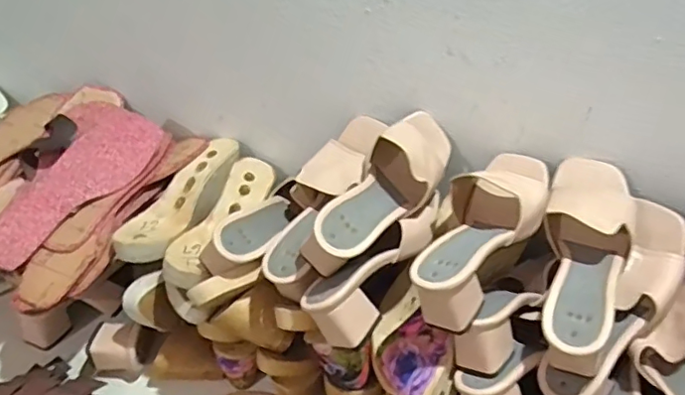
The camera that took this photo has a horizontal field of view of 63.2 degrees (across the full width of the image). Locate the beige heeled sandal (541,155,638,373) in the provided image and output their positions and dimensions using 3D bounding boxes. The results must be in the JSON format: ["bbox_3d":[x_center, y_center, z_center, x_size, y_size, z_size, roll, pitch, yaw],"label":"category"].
[{"bbox_3d":[0.248,0.055,0.572,0.082,0.089,0.236,16,58,10],"label":"beige heeled sandal"}]

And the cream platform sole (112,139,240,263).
[{"bbox_3d":[-0.219,0.001,0.739,0.092,0.057,0.227,17,40,13],"label":"cream platform sole"}]

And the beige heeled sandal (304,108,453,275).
[{"bbox_3d":[0.050,-0.013,0.600,0.073,0.078,0.222,28,57,25],"label":"beige heeled sandal"}]

